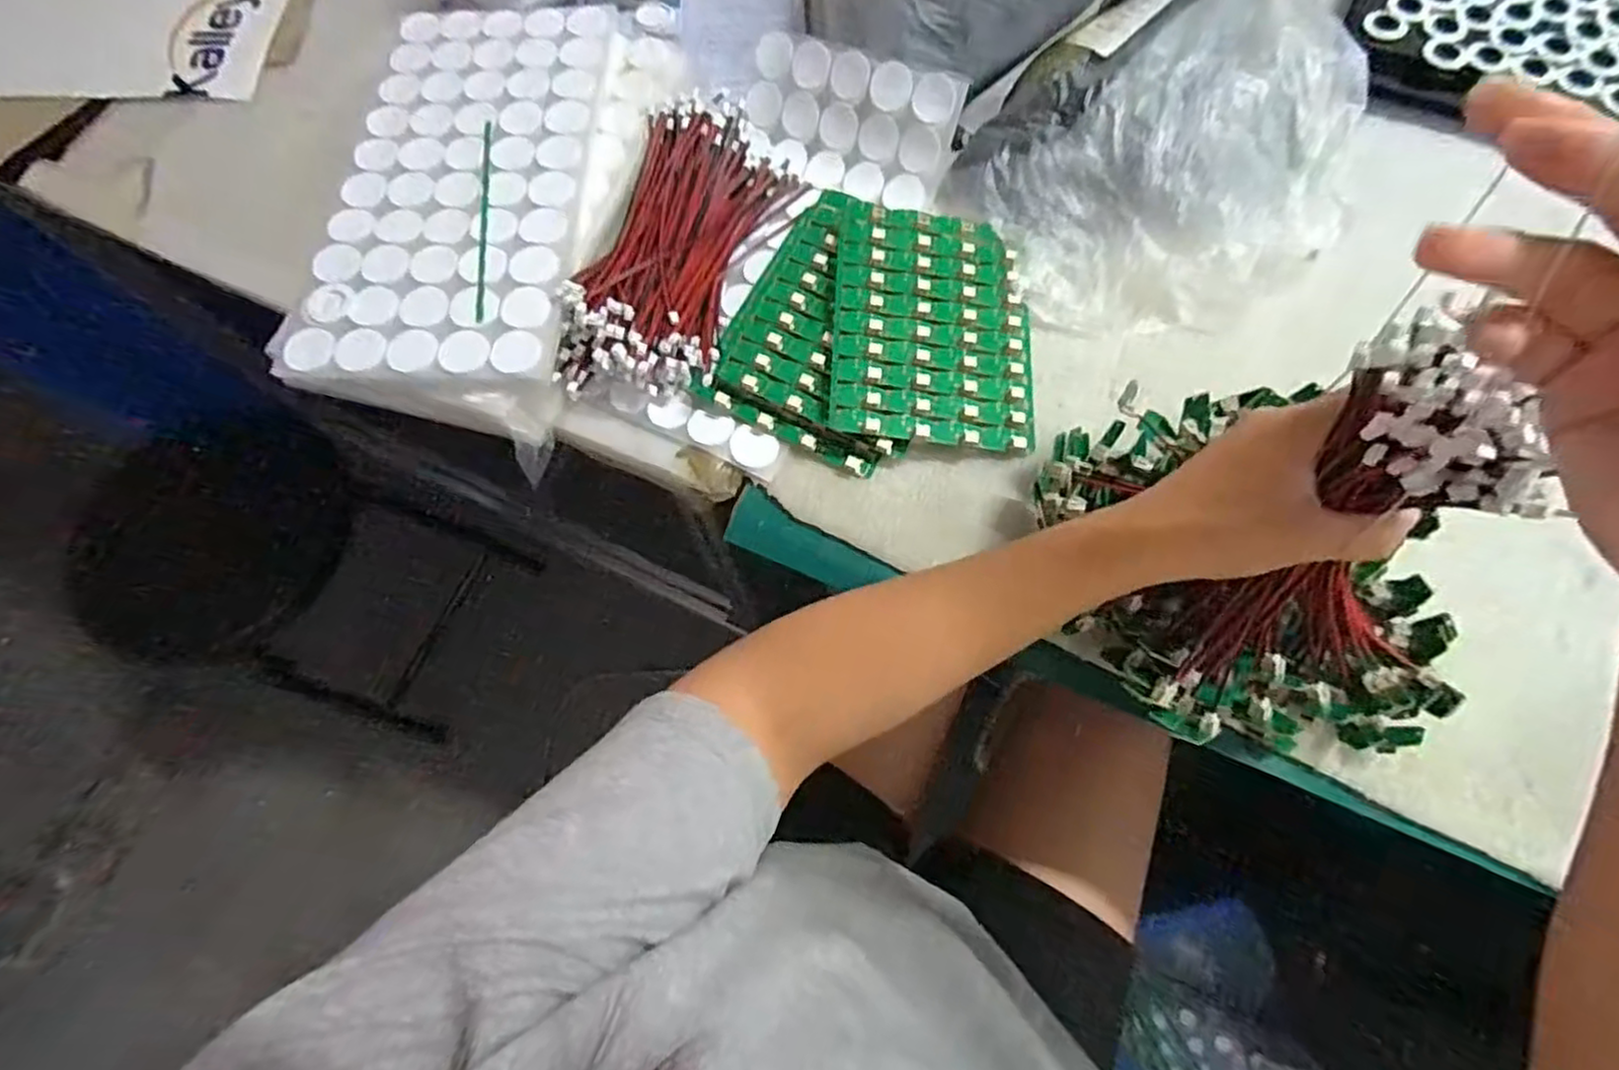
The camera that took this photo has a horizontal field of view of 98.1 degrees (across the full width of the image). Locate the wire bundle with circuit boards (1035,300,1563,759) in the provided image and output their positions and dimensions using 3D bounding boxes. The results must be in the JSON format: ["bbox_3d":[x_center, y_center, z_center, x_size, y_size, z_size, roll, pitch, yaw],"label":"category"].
[{"bbox_3d":[0.212,0.003,0.300,0.211,0.181,0.142,30,74,13],"label":"wire bundle with circuit boards"}]

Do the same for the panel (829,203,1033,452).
[{"bbox_3d":[0.078,-0.136,0.440,0.122,0.014,0.159,2,70,3],"label":"panel"}]

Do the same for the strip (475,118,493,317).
[{"bbox_3d":[-0.206,-0.203,0.446,0.006,0.004,0.158,-6,70,0],"label":"strip"}]

